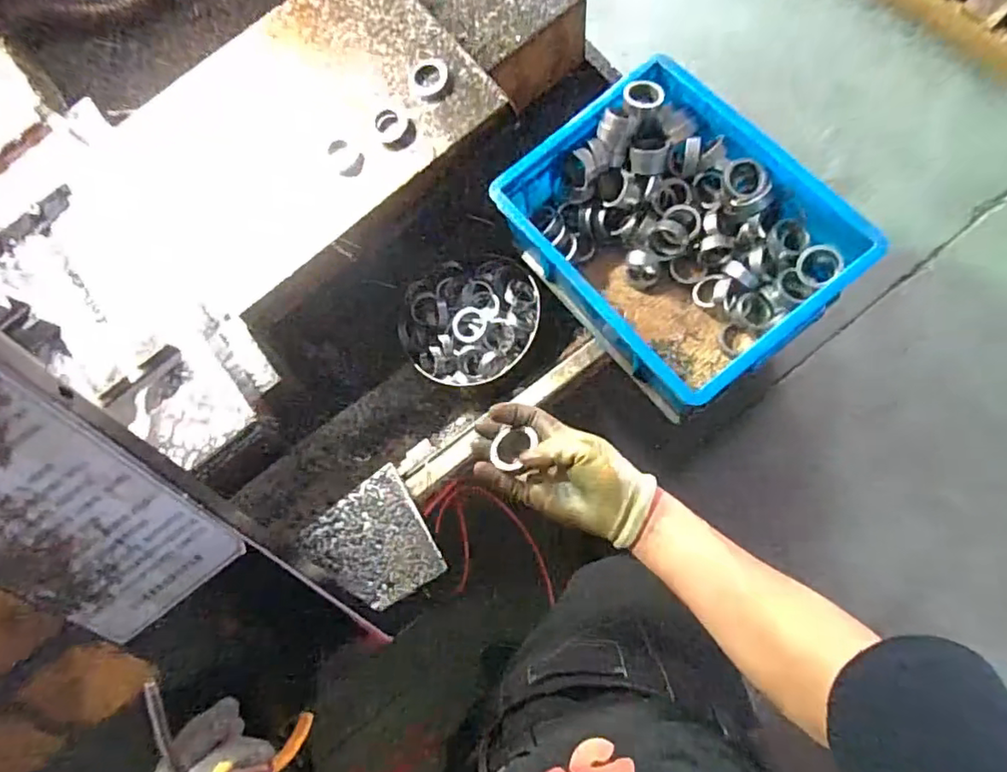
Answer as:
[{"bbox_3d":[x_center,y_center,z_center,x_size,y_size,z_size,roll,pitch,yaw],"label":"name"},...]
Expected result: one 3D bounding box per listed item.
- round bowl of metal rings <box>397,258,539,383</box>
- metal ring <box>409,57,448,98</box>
[{"bbox_3d":[-0.046,-0.092,0.807,0.194,0.054,0.181,6,81,8],"label":"round bowl of metal rings"},{"bbox_3d":[-0.091,-0.372,0.700,0.048,0.012,0.046,-1,80,6],"label":"metal ring"}]

